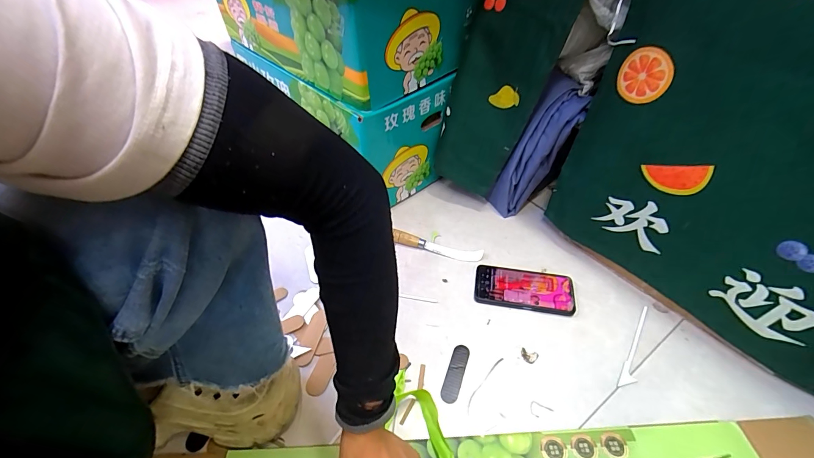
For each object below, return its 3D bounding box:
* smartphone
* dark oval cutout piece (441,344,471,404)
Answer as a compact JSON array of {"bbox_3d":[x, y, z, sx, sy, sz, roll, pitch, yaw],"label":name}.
[{"bbox_3d":[0.204,0.104,0.631,0.165,0.013,0.082,9,47,10],"label":"smartphone"},{"bbox_3d":[0.072,0.214,0.539,0.025,0.004,0.091,13,42,17],"label":"dark oval cutout piece"}]

